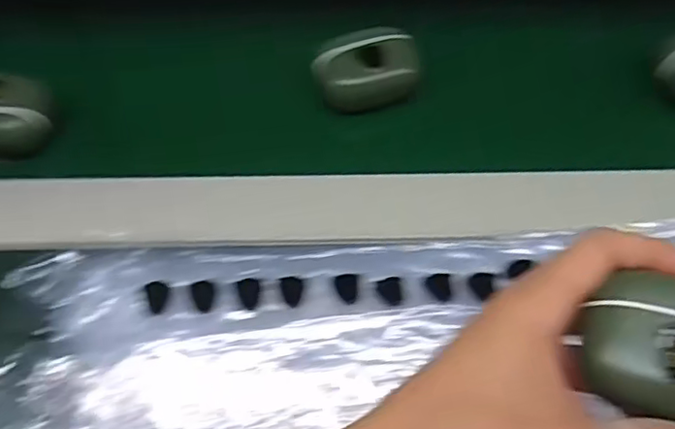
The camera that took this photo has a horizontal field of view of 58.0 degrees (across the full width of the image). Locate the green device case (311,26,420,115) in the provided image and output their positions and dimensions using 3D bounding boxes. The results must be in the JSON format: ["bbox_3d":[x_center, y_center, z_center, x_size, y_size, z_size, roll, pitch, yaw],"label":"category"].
[{"bbox_3d":[0.017,-0.086,0.354,0.059,0.021,0.050,-10,60,-5],"label":"green device case"}]

